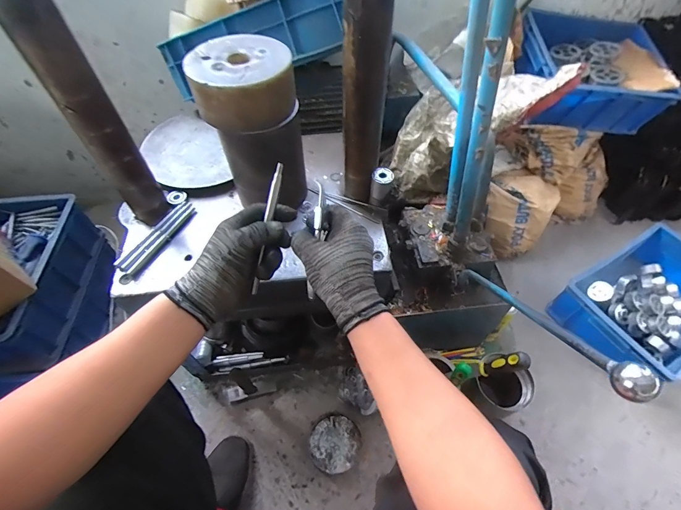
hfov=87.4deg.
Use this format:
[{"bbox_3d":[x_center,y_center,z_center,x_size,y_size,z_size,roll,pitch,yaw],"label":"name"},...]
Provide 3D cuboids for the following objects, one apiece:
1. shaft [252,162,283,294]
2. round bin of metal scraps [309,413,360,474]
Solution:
[{"bbox_3d":[-0.090,-0.032,0.439,0.010,0.013,0.162,12,93,9],"label":"shaft"},{"bbox_3d":[-0.014,0.437,0.828,0.111,0.019,0.116,0,54,1],"label":"round bin of metal scraps"}]

